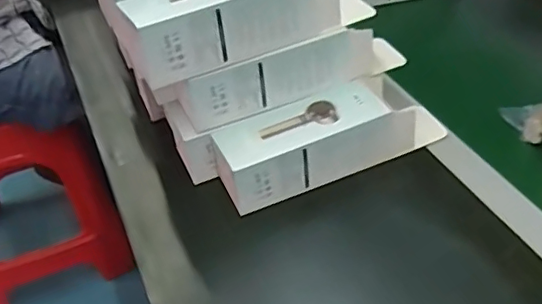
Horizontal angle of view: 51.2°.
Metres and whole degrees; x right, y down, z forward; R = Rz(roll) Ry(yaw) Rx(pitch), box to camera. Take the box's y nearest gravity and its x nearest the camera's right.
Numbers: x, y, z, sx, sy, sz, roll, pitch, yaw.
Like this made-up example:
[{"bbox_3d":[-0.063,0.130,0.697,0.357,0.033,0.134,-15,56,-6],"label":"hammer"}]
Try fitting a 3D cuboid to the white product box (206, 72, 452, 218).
[{"bbox_3d":[0.056,-0.014,0.549,0.228,0.059,0.055,-18,41,-20],"label":"white product box"}]

